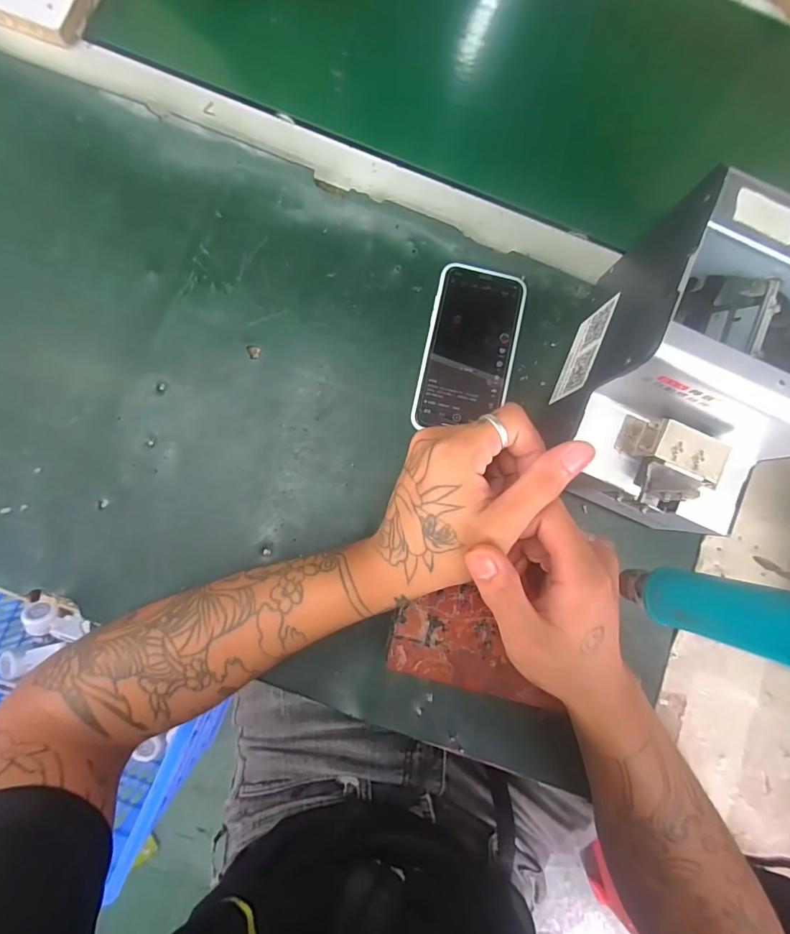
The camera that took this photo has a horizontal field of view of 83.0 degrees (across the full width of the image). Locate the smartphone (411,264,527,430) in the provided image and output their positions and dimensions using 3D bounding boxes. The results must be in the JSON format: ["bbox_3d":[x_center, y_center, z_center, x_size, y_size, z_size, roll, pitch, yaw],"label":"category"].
[{"bbox_3d":[0.063,-0.098,0.375,0.075,0.010,0.139,11,84,-3],"label":"smartphone"}]

